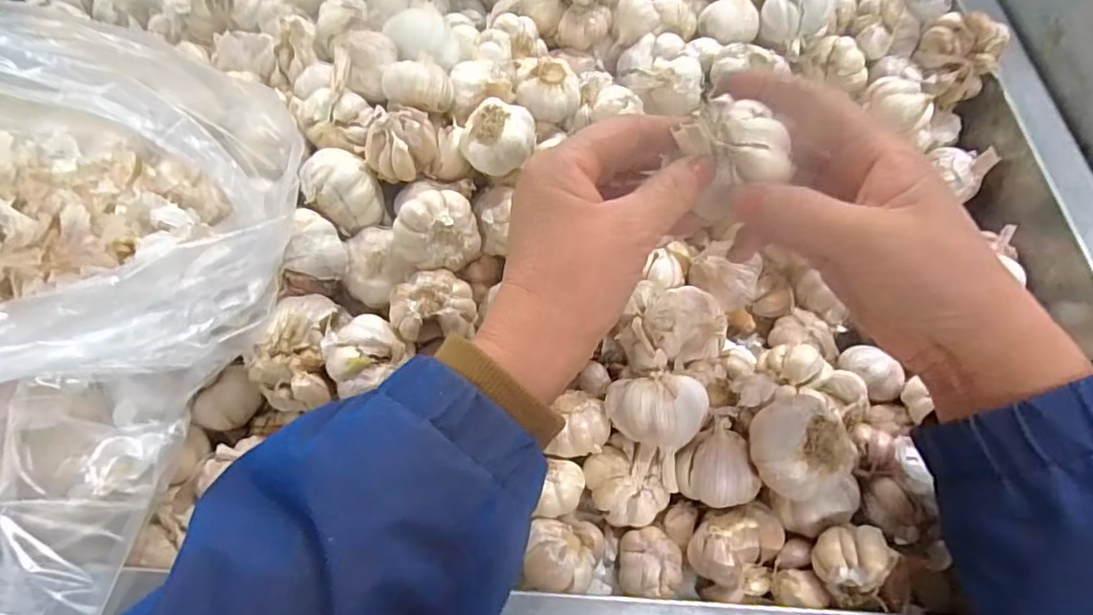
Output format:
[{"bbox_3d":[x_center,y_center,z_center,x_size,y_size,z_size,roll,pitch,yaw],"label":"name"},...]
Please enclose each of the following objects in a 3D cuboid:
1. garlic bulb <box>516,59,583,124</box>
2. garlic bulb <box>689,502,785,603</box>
[{"bbox_3d":[0.002,-0.137,0.358,0.039,0.028,0.034,3,61,-1],"label":"garlic bulb"},{"bbox_3d":[0.099,0.125,0.293,0.037,0.034,0.049,39,66,17],"label":"garlic bulb"}]

